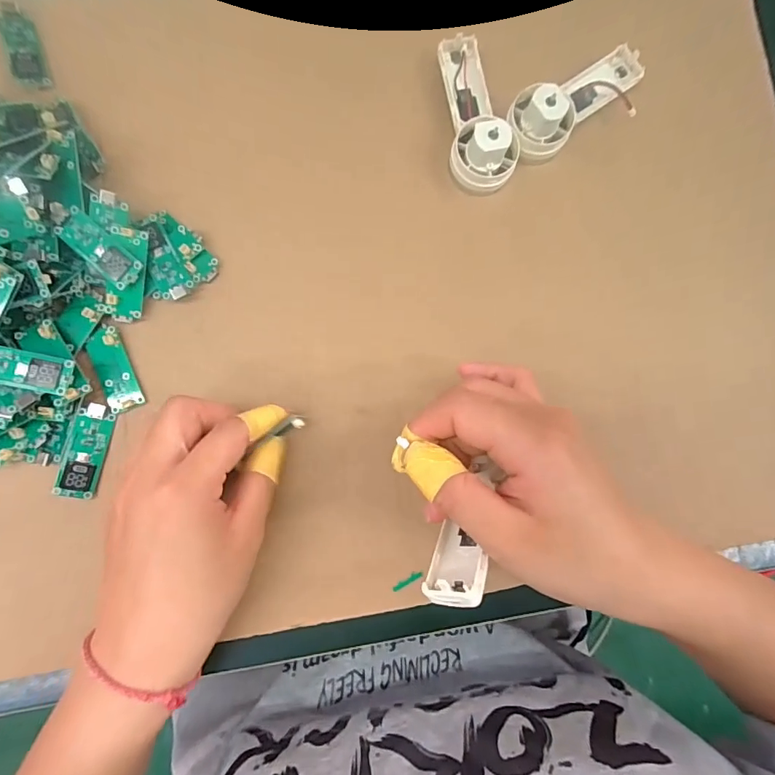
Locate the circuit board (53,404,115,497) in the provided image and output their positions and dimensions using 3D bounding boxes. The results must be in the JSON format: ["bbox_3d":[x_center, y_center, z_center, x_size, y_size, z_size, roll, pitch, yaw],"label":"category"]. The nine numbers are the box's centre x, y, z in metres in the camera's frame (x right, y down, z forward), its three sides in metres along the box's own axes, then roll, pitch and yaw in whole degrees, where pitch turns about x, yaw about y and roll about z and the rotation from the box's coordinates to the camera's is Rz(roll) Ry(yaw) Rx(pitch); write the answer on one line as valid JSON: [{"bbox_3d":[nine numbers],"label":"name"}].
[{"bbox_3d":[-0.167,0.035,0.243,0.019,0.004,0.051,14,80,-22],"label":"circuit board"}]

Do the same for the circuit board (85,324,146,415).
[{"bbox_3d":[-0.156,-0.011,0.249,0.020,0.004,0.049,-22,87,-4],"label":"circuit board"}]

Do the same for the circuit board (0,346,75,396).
[{"bbox_3d":[-0.191,-0.010,0.225,0.050,0.005,0.019,12,85,-12],"label":"circuit board"}]

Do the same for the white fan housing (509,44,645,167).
[{"bbox_3d":[0.117,-0.175,0.268,0.095,0.034,0.039,-30,87,-5],"label":"white fan housing"}]

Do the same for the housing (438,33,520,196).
[{"bbox_3d":[0.054,-0.168,0.267,0.038,0.033,0.102,-8,86,-3],"label":"housing"}]

